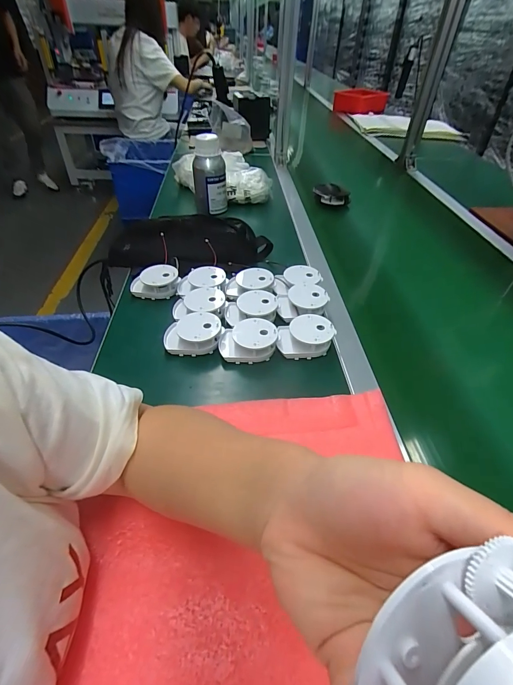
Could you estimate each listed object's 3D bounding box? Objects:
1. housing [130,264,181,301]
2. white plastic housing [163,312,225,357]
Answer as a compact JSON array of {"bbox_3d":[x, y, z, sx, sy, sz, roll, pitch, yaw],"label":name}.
[{"bbox_3d":[-0.181,-0.108,0.608,0.086,0.035,0.064,-12,45,-15],"label":"housing"},{"bbox_3d":[-0.094,-0.009,0.511,0.086,0.047,0.060,2,43,-1],"label":"white plastic housing"}]

